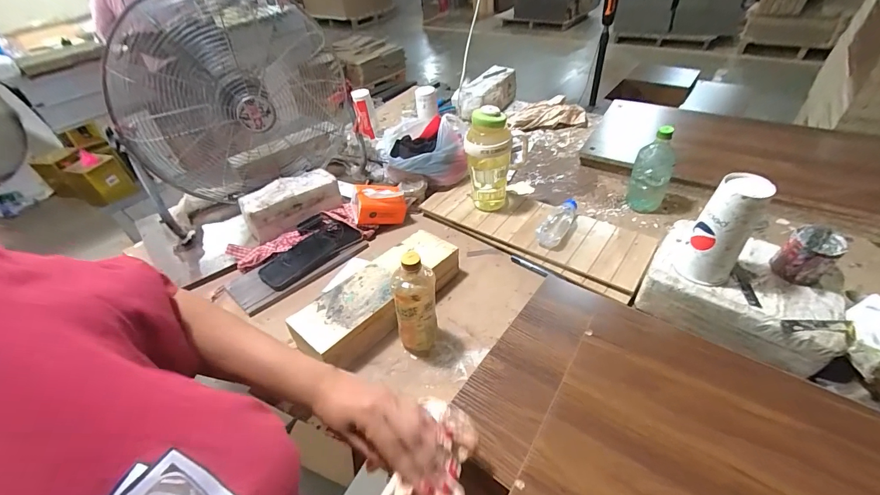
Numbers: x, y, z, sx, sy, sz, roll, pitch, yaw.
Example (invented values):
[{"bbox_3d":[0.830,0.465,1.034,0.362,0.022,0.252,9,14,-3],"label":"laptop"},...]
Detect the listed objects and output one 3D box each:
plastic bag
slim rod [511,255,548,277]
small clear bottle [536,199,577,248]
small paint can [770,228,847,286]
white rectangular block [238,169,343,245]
[{"bbox_3d":[-0.039,-0.262,1.028,0.220,0.166,0.176,-10,39,2],"label":"plastic bag"},{"bbox_3d":[0.193,0.040,0.807,0.090,0.012,0.011,27,52,38],"label":"slim rod"},{"bbox_3d":[0.263,-0.059,0.841,0.057,0.051,0.153,15,46,29],"label":"small clear bottle"},{"bbox_3d":[0.580,0.014,0.588,0.060,0.082,0.067,-27,44,-29],"label":"small paint can"},{"bbox_3d":[-0.370,-0.113,0.936,0.232,0.086,0.115,-34,44,-26],"label":"white rectangular block"}]

